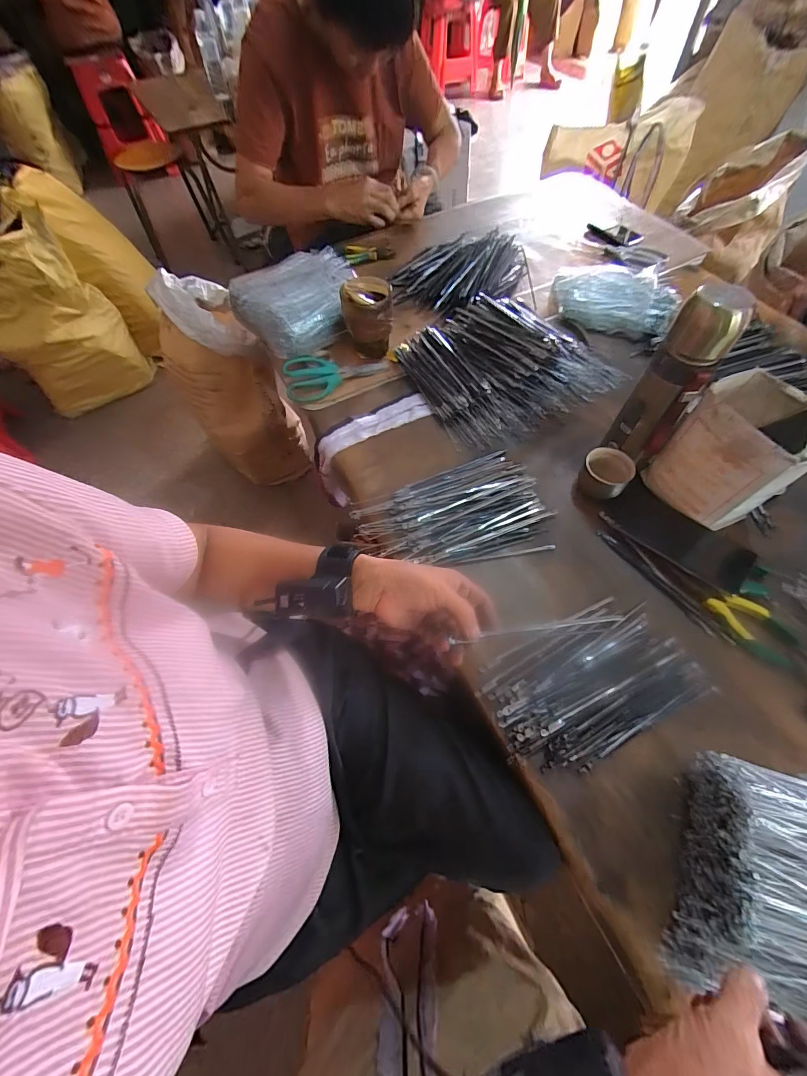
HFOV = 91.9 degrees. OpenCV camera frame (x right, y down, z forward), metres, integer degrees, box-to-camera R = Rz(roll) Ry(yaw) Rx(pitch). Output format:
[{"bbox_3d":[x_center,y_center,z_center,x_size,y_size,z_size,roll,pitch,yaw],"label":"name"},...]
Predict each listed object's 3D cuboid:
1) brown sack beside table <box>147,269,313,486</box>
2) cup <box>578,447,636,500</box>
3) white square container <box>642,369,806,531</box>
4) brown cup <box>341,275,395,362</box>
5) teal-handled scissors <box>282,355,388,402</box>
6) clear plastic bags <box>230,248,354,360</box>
[{"bbox_3d":[-0.506,-0.435,1.153,0.248,0.537,0.353,-35,66,-15],"label":"brown sack beside table"},{"bbox_3d":[0.280,-0.085,0.546,0.062,0.043,0.068,-1,62,2],"label":"cup"},{"bbox_3d":[0.396,-0.101,0.473,0.105,0.151,0.123,-35,66,-15],"label":"white square container"},{"bbox_3d":[-0.060,-0.383,0.686,0.083,0.105,0.082,-4,62,0],"label":"brown cup"},{"bbox_3d":[-0.118,-0.287,0.691,0.178,0.012,0.088,-11,79,-9],"label":"teal-handled scissors"},{"bbox_3d":[-0.188,-0.437,0.729,0.222,0.069,0.205,-31,65,-14],"label":"clear plastic bags"}]

